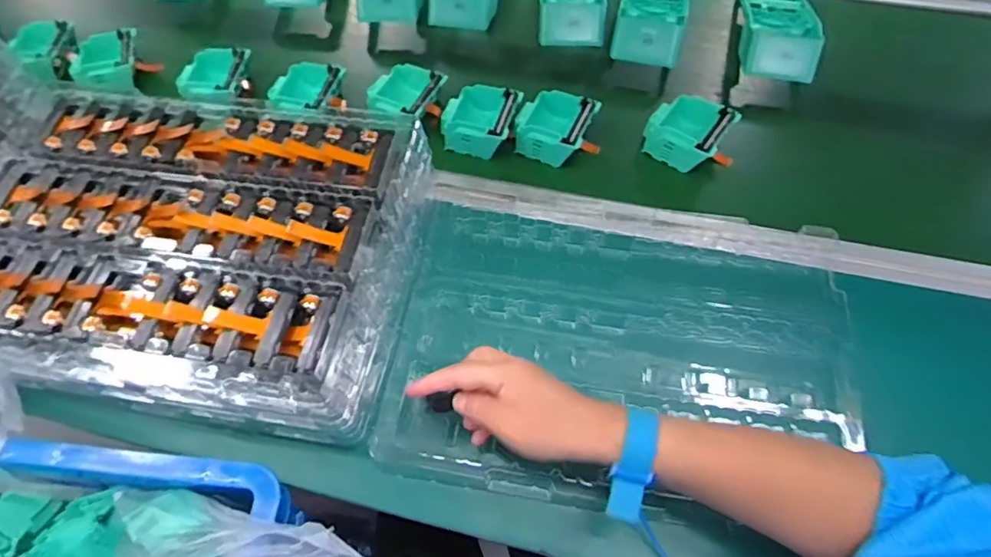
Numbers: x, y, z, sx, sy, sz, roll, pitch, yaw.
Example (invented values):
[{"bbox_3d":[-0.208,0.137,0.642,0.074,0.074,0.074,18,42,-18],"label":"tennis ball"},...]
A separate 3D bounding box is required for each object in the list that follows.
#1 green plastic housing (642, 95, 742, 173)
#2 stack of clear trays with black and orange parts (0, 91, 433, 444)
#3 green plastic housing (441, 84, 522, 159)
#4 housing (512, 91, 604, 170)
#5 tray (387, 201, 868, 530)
[{"bbox_3d":[0.212,-0.158,0.617,0.084,0.041,0.079,32,67,18],"label":"green plastic housing"},{"bbox_3d":[-0.276,-0.023,0.508,0.391,0.100,0.278,6,61,5],"label":"stack of clear trays with black and orange parts"},{"bbox_3d":[-0.017,-0.174,0.632,0.078,0.047,0.076,13,62,9],"label":"green plastic housing"},{"bbox_3d":[0.069,-0.166,0.625,0.084,0.044,0.078,19,63,12],"label":"housing"},{"bbox_3d":[0.112,0.057,0.498,0.391,0.029,0.246,6,61,5],"label":"tray"}]

